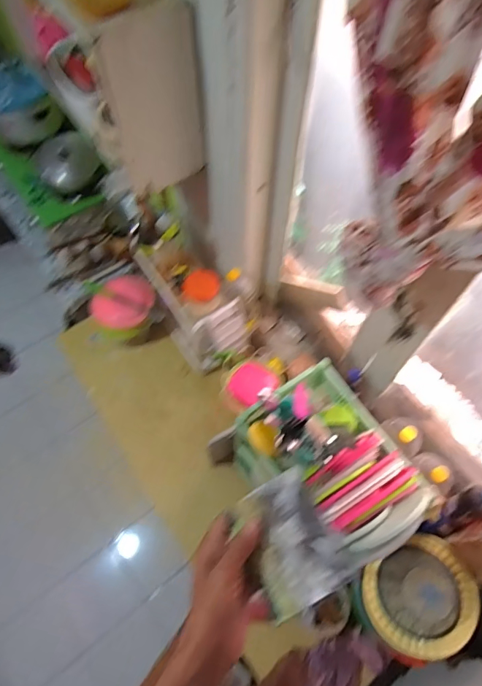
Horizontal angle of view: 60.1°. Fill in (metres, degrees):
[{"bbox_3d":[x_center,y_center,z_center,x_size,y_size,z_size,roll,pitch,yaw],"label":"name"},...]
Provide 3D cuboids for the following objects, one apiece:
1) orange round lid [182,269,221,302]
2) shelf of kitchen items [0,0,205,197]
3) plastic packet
[{"bbox_3d":[-0.114,-0.169,1.218,0.094,0.017,0.099,0,106,1],"label":"orange round lid"},{"bbox_3d":[-0.386,-0.740,1.003,0.215,0.408,0.688,-35,67,-17],"label":"shelf of kitchen items"},{"bbox_3d":[0.047,0.200,0.424,0.091,0.039,0.114,-27,65,-13],"label":"plastic packet"}]

